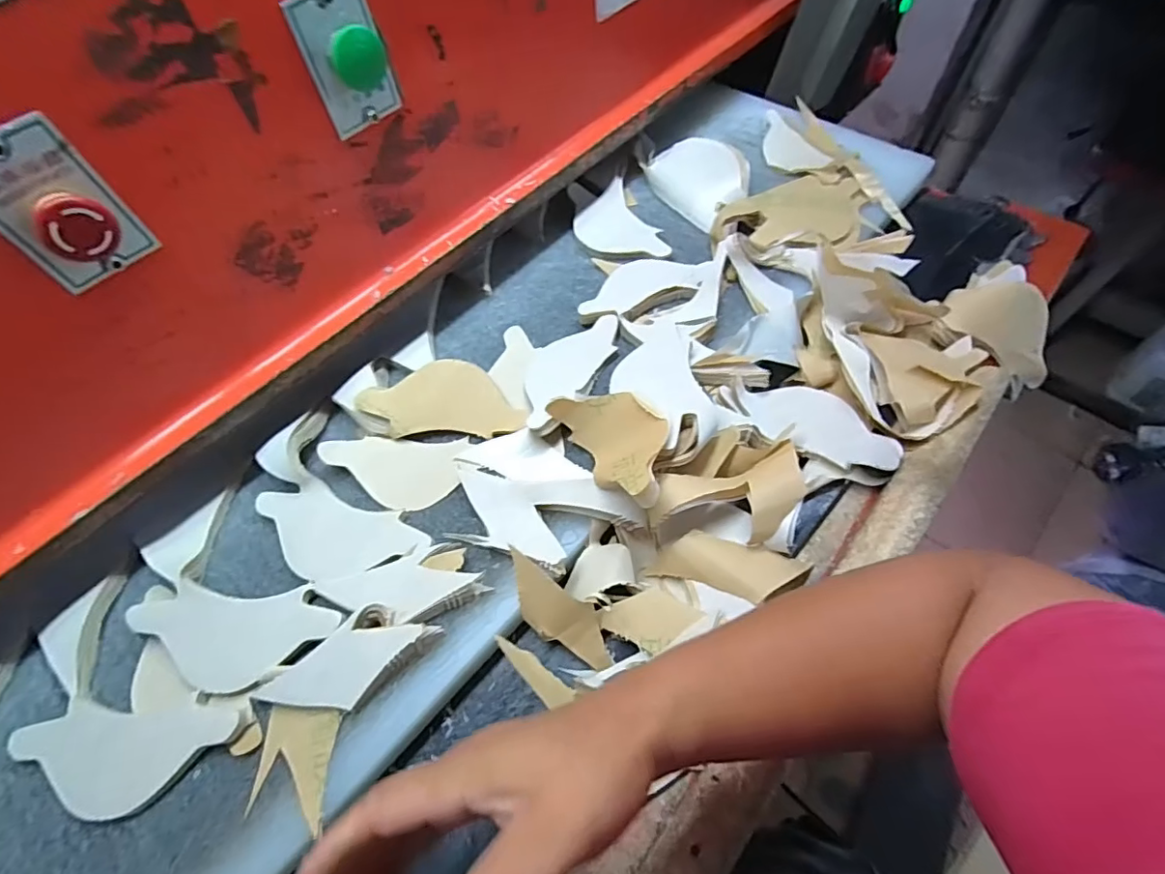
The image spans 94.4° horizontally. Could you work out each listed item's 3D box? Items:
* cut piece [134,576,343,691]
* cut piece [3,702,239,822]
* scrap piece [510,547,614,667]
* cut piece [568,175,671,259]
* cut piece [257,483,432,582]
[{"bbox_3d":[-0.284,0.158,0.431,0.161,0.013,0.075,-3,58,6],"label":"cut piece"},{"bbox_3d":[-0.343,0.238,0.400,0.168,0.010,0.071,-1,67,5],"label":"cut piece"},{"bbox_3d":[-0.020,0.144,0.442,0.116,0.008,0.044,37,91,-4],"label":"scrap piece"},{"bbox_3d":[0.039,-0.261,0.658,0.093,0.010,0.138,-17,65,1],"label":"cut piece"},{"bbox_3d":[-0.216,0.087,0.468,0.156,0.008,0.072,12,61,15],"label":"cut piece"}]

